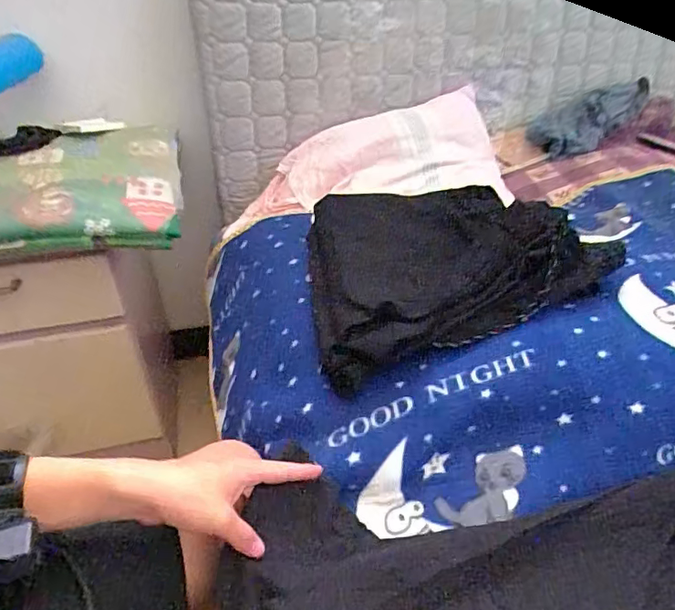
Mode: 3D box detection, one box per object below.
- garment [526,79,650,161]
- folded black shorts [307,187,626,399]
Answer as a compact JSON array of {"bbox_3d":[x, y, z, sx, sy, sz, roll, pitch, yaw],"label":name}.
[{"bbox_3d":[0.637,-0.466,1.247,0.351,0.067,0.138,-31,43,-9],"label":"garment"},{"bbox_3d":[0.153,-0.066,0.701,0.382,0.076,0.331,-17,41,7],"label":"folded black shorts"}]

